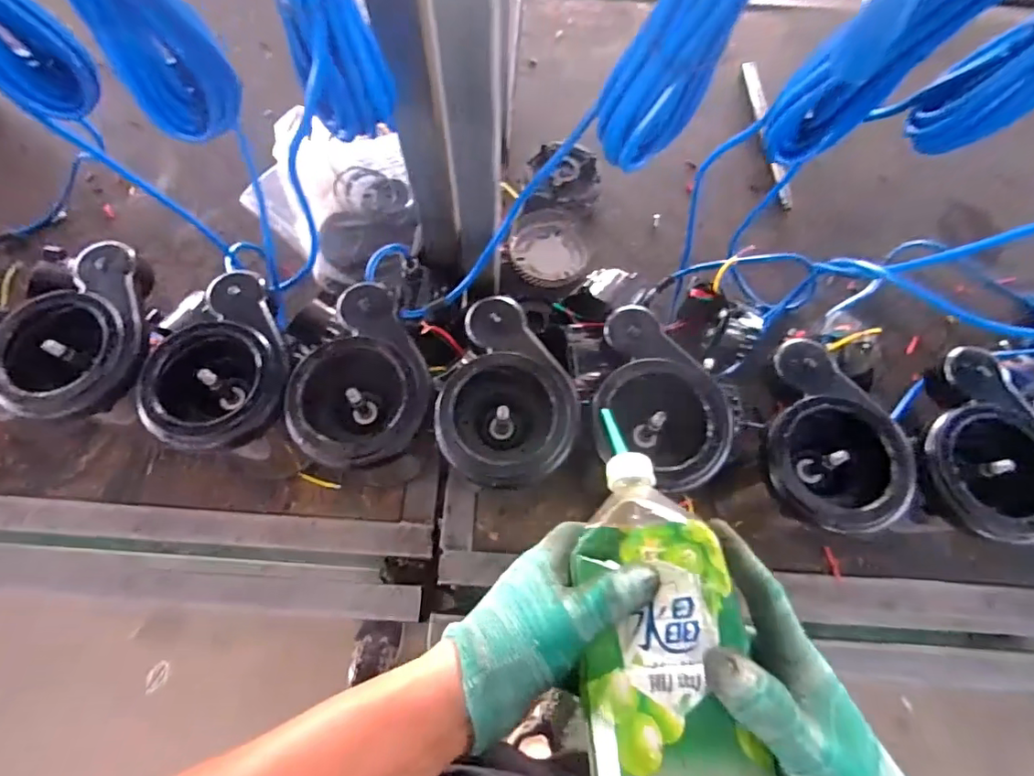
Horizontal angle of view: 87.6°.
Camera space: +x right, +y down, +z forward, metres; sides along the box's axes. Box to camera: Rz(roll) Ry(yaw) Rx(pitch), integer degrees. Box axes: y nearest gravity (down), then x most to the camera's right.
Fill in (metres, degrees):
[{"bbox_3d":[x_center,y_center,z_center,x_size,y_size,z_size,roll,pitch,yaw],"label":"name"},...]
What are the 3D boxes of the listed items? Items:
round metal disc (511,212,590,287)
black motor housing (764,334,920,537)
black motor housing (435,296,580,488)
[{"bbox_3d":[0.044,-0.182,0.723,0.099,0.026,0.109,-4,72,-1],"label":"round metal disc"},{"bbox_3d":[0.277,0.046,0.480,0.121,0.054,0.162,16,73,6],"label":"black motor housing"},{"bbox_3d":[-0.003,0.006,0.483,0.114,0.057,0.166,8,72,3],"label":"black motor housing"}]

